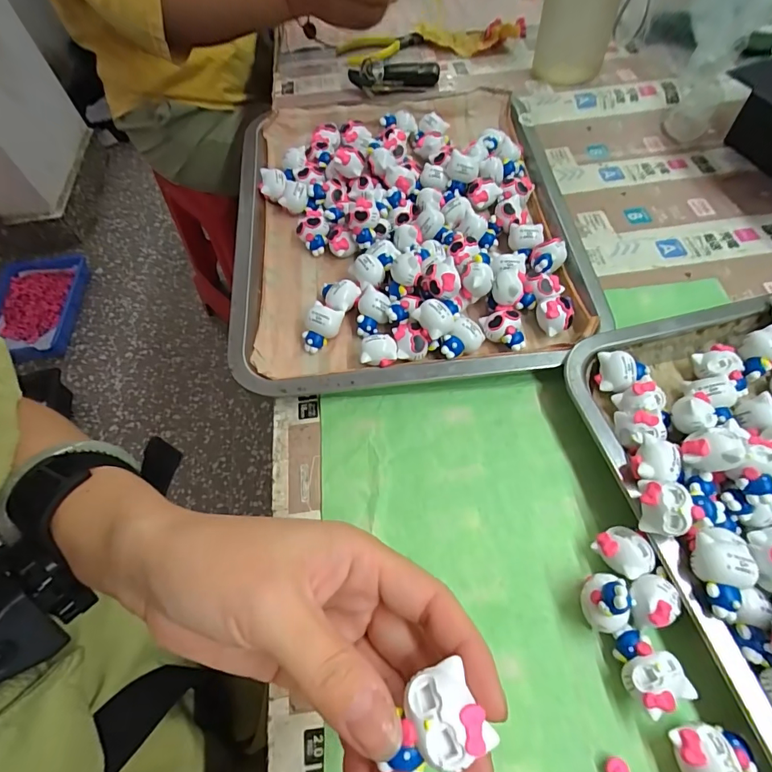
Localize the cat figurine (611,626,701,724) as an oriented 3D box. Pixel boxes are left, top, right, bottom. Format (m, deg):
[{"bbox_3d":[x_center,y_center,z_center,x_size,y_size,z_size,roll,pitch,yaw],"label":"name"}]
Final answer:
[{"bbox_3d":[0.119,0.130,0.206,0.024,0.020,0.032,-24,60,-11],"label":"cat figurine"}]

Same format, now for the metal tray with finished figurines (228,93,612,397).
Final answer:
[{"bbox_3d":[0.008,-0.138,0.368,0.268,0.041,0.317,-11,58,-3],"label":"metal tray with finished figurines"}]

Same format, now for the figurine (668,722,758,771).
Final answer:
[{"bbox_3d":[0.137,0.155,0.188,0.031,0.020,0.024,-10,58,-3],"label":"figurine"}]

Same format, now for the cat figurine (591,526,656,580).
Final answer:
[{"bbox_3d":[0.122,0.087,0.232,0.020,0.020,0.024,-28,61,-13],"label":"cat figurine"}]

